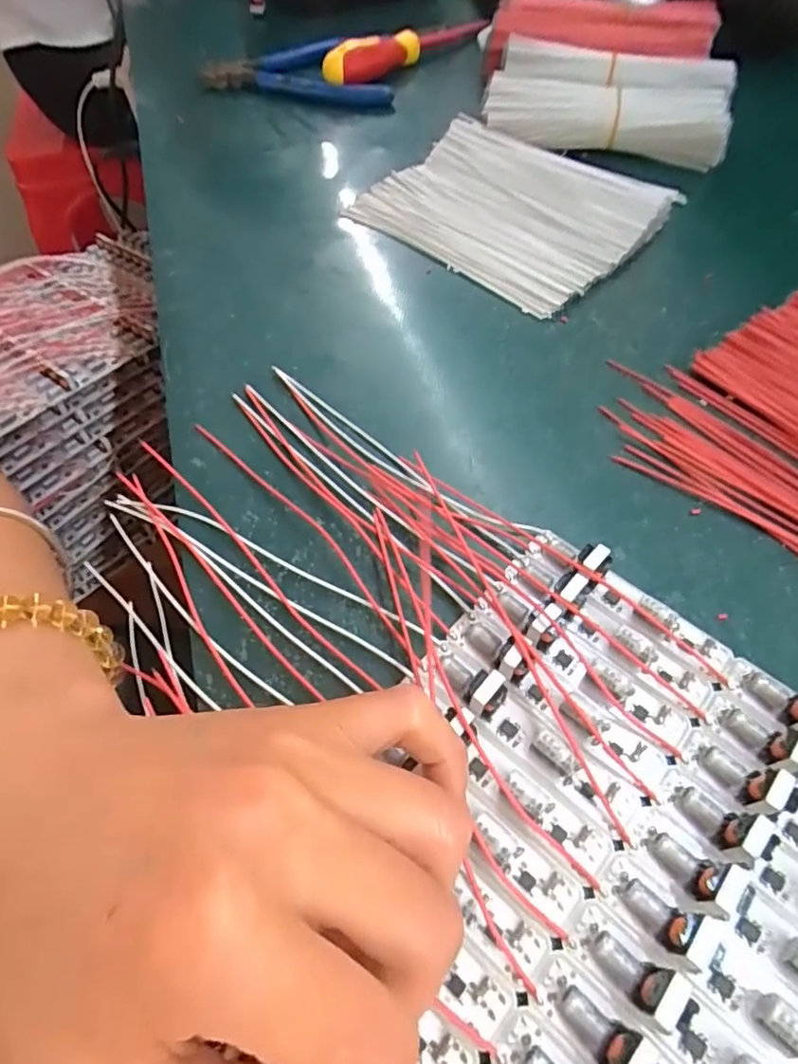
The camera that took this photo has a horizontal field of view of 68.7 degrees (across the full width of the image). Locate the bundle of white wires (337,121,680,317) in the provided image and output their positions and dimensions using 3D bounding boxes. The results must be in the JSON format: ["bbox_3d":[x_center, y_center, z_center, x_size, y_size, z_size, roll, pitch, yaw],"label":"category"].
[{"bbox_3d":[0.067,-0.191,0.340,0.146,0.009,0.139,38,65,23],"label":"bundle of white wires"}]

